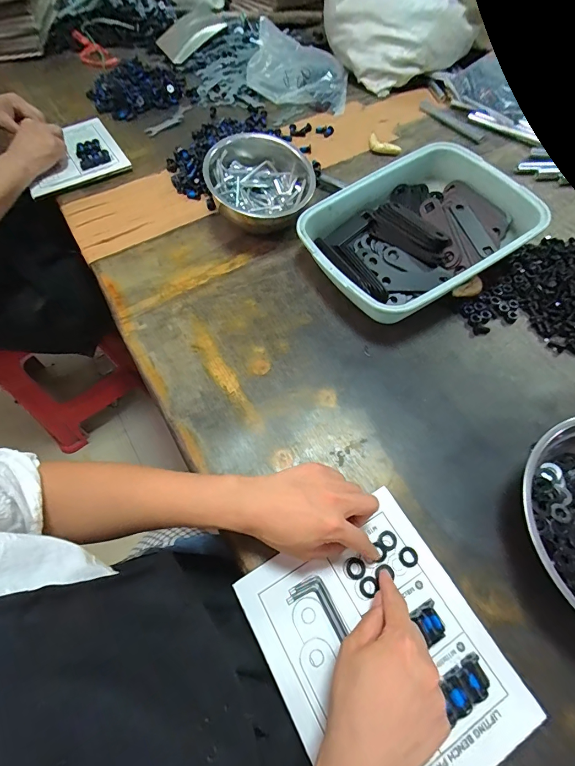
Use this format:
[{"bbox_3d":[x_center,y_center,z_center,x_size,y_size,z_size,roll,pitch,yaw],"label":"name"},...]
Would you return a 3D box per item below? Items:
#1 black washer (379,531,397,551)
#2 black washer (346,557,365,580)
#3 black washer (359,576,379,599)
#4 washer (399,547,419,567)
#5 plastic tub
[{"bbox_3d":[0.107,0.166,0.386,0.017,0.005,0.019,-24,54,-25],"label":"black washer"},{"bbox_3d":[0.069,0.188,0.370,0.019,0.004,0.020,-1,61,1],"label":"black washer"},{"bbox_3d":[0.080,0.201,0.360,0.018,0.009,0.019,-1,61,1],"label":"black washer"},{"bbox_3d":[0.124,0.178,0.374,0.019,0.004,0.018,-1,61,1],"label":"washer"},{"bbox_3d":[0.191,-0.223,0.555,0.317,0.080,0.230,-29,64,-13],"label":"plastic tub"}]

